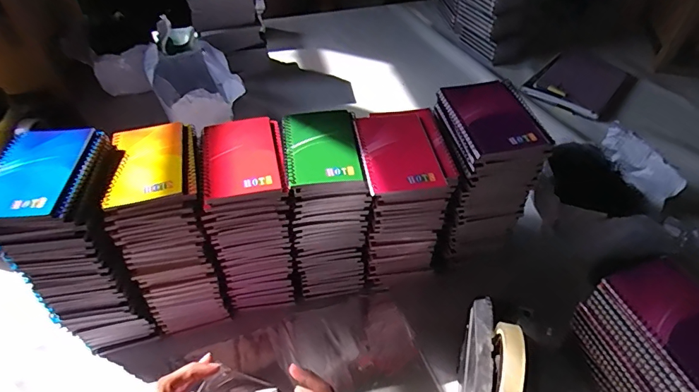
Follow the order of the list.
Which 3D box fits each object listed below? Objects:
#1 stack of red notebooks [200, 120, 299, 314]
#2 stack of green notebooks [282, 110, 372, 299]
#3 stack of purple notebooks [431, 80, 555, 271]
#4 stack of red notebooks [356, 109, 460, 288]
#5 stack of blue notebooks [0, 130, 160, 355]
[{"bbox_3d":[-0.126,0.031,0.598,0.097,0.233,0.138,-7,48,-5],"label":"stack of red notebooks"},{"bbox_3d":[-0.033,0.015,0.607,0.093,0.226,0.132,-8,48,-6],"label":"stack of green notebooks"},{"bbox_3d":[0.167,-0.022,0.601,0.099,0.229,0.120,-7,48,-6],"label":"stack of purple notebooks"},{"bbox_3d":[0.066,0.010,0.596,0.106,0.216,0.138,-2,48,-1],"label":"stack of red notebooks"},{"bbox_3d":[-0.317,0.060,0.551,0.111,0.256,0.144,-10,48,-8],"label":"stack of blue notebooks"}]

